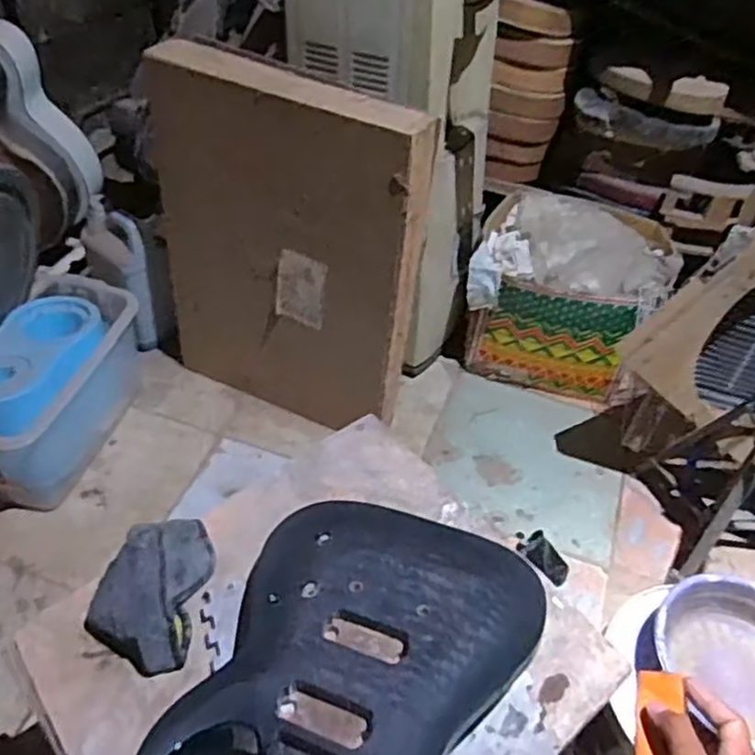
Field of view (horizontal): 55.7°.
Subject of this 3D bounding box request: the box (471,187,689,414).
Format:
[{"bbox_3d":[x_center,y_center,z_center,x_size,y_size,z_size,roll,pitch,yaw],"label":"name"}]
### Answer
[{"bbox_3d":[0.420,-0.187,1.646,0.401,0.319,0.352,15,46,8],"label":"box"}]

